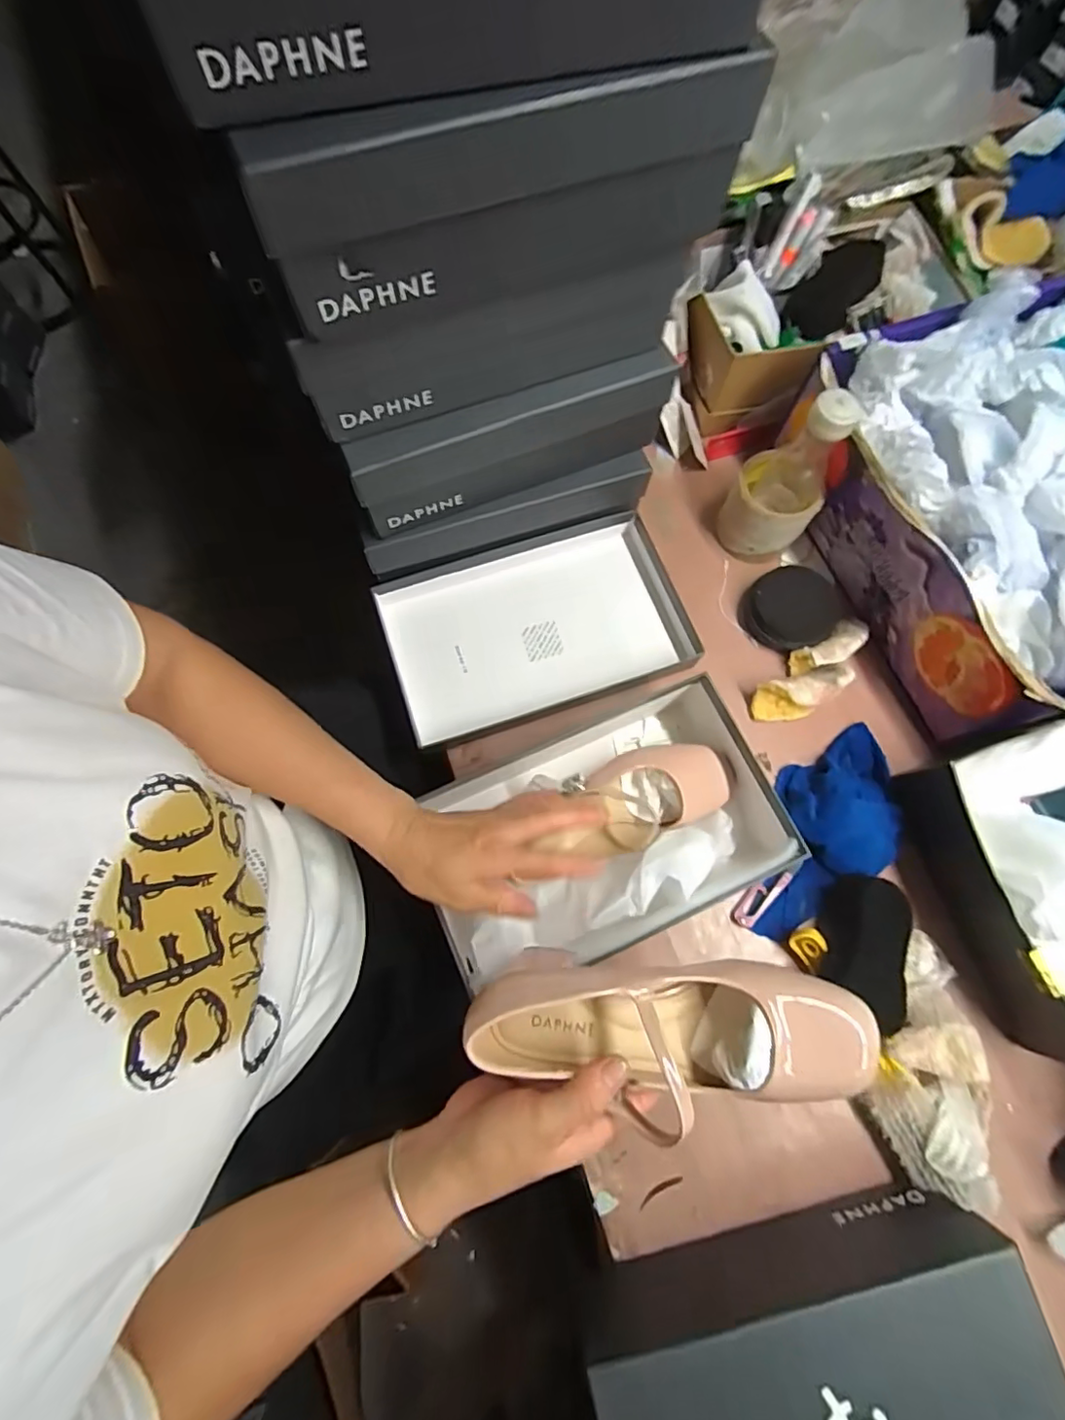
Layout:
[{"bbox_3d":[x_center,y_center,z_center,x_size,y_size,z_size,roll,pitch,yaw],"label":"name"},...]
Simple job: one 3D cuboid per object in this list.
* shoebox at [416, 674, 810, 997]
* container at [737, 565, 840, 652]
[{"bbox_3d":[0.063,0.101,0.501,0.301,0.107,0.188,-18,74,-6],"label":"shoebox"},{"bbox_3d":[0.280,-0.107,0.613,0.094,0.042,0.089,0,73,-1],"label":"container"}]

